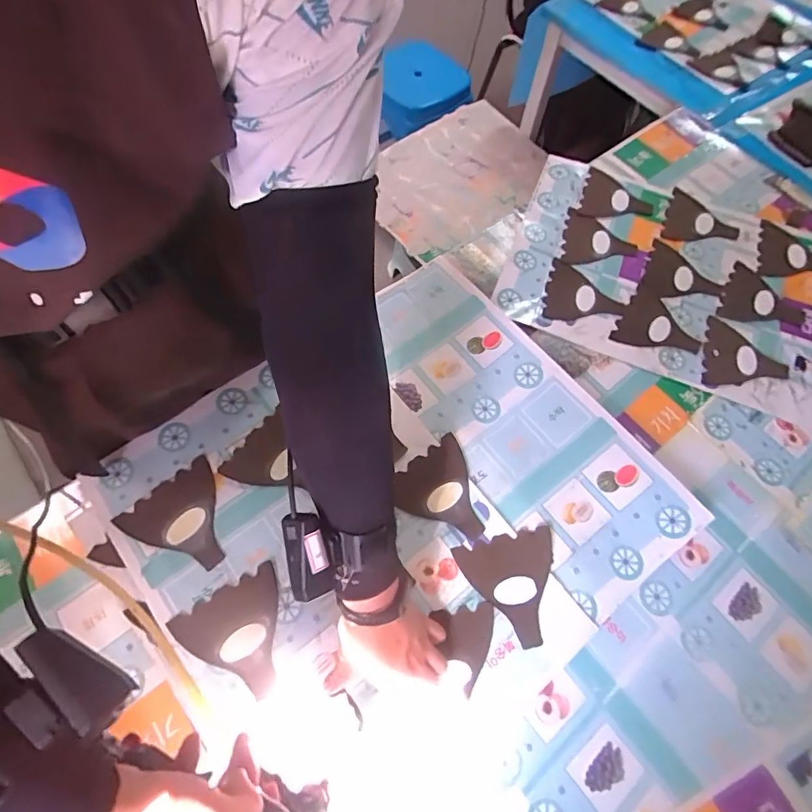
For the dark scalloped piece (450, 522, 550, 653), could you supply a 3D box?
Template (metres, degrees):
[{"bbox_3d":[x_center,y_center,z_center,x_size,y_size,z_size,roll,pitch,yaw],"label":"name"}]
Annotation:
[{"bbox_3d":[0.130,0.211,0.564,0.116,0.008,0.121,-14,66,-8],"label":"dark scalloped piece"}]

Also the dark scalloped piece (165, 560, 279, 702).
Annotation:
[{"bbox_3d":[-0.178,0.253,0.526,0.114,0.008,0.119,-29,71,-14],"label":"dark scalloped piece"}]

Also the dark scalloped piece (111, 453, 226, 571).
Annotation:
[{"bbox_3d":[-0.258,0.138,0.573,0.113,0.008,0.118,-39,74,-17],"label":"dark scalloped piece"}]

